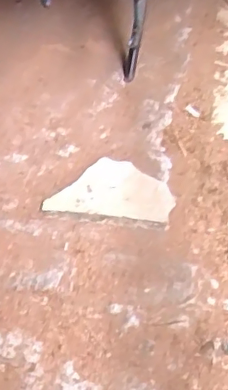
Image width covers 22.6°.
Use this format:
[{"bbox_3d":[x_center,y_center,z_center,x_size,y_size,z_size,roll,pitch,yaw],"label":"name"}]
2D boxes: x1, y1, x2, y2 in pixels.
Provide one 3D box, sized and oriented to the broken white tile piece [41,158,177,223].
[{"bbox_3d":[-0.003,-0.012,0.947,0.199,0.019,0.114,4,53,5],"label":"broken white tile piece"}]

